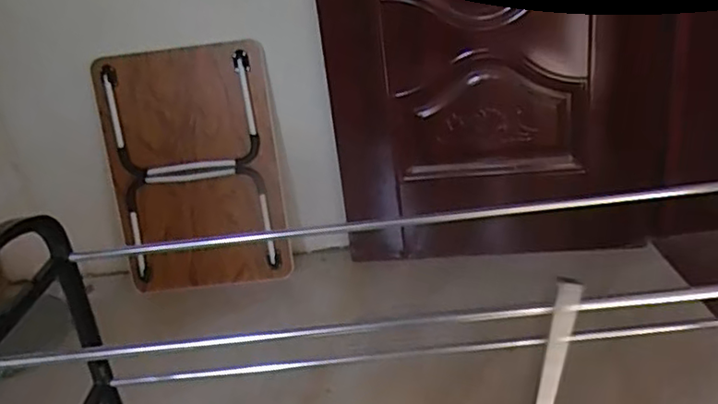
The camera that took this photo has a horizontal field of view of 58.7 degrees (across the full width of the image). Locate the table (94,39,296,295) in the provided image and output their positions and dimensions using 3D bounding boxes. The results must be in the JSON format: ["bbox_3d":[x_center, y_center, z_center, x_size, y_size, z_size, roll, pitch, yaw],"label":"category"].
[{"bbox_3d":[-0.444,-0.088,1.764,0.453,0.662,0.046,-7,8,3],"label":"table"}]

